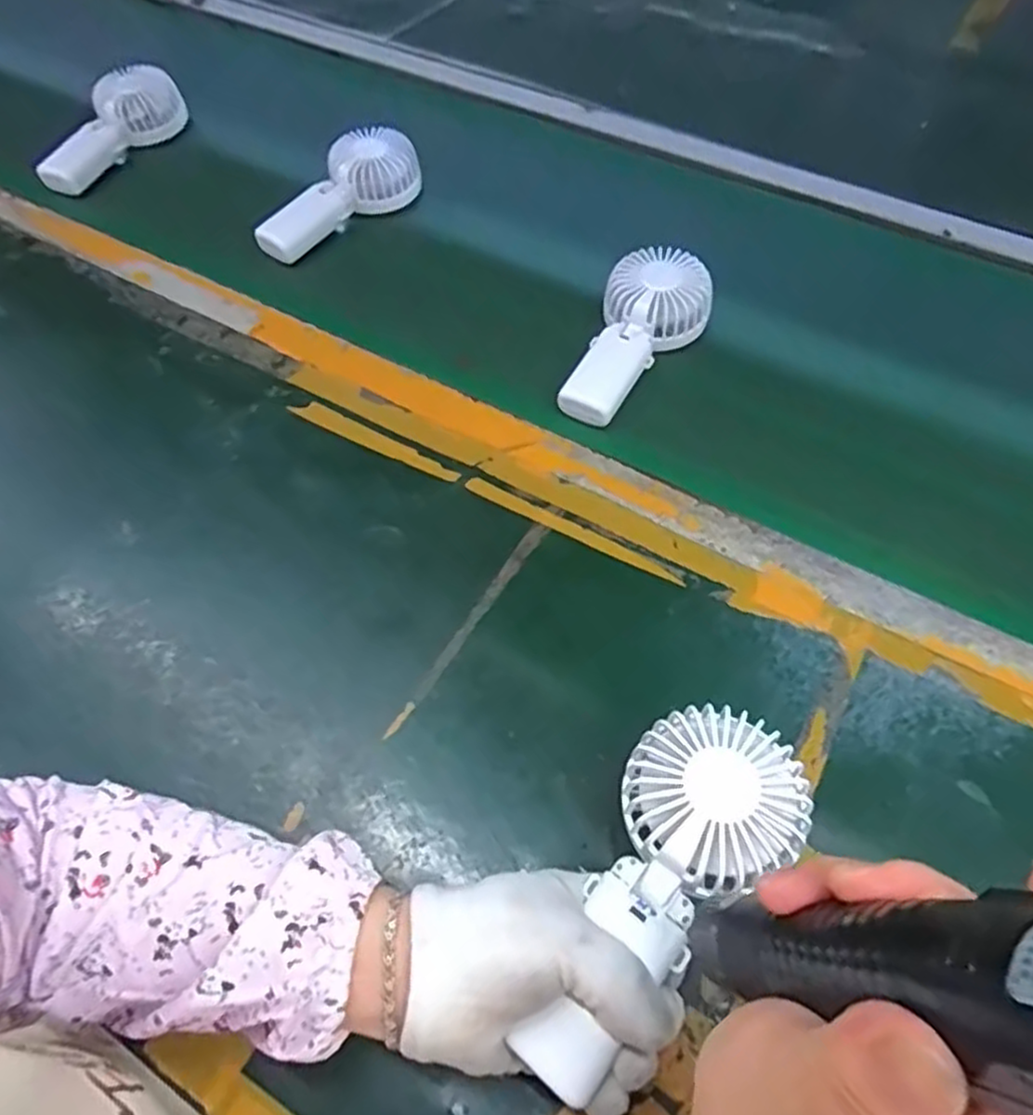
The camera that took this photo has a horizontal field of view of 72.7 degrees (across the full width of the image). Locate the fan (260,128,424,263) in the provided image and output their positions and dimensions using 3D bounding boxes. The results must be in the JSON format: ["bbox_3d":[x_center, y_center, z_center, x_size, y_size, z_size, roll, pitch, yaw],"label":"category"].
[{"bbox_3d":[-0.169,-0.345,0.671,0.077,0.050,0.170,33,64,18],"label":"fan"}]

